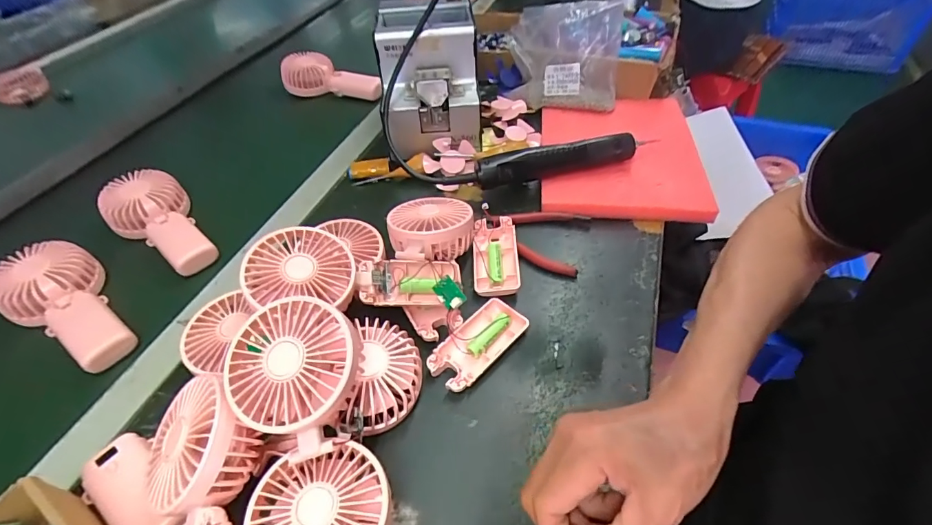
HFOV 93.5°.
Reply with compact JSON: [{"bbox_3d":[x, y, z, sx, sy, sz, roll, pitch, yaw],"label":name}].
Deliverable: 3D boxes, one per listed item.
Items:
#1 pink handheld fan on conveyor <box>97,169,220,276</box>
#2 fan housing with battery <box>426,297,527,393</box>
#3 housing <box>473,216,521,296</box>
[{"bbox_3d":[-0.361,-0.050,0.514,0.174,0.046,0.087,35,57,30],"label":"pink handheld fan on conveyor"},{"bbox_3d":[0.011,0.073,0.391,0.046,0.017,0.094,34,57,29],"label":"fan housing with battery"},{"bbox_3d":[0.031,-0.007,0.461,0.046,0.025,0.090,-2,47,1],"label":"housing"}]

